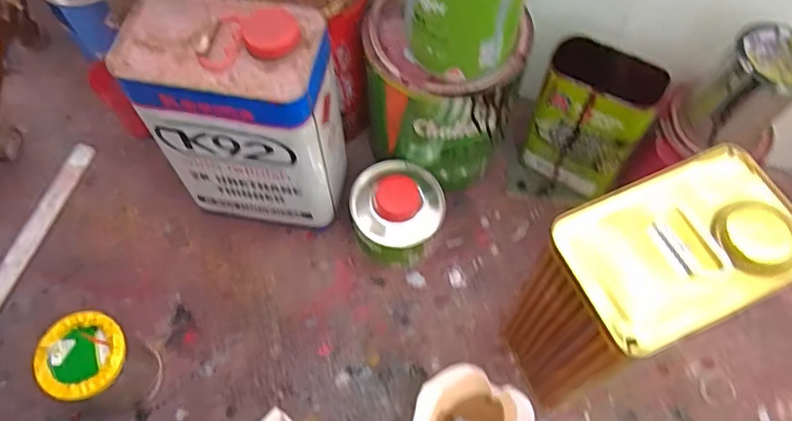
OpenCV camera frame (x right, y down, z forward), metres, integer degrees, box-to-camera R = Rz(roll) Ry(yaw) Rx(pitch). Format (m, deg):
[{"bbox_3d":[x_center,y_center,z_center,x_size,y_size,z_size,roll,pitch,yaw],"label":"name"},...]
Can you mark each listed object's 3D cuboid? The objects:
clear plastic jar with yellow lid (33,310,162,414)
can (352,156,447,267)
[{"bbox_3d":[-0.280,0.149,0.564,0.076,0.103,0.075,0,62,1],"label":"clear plastic jar with yellow lid"},{"bbox_3d":[-0.001,0.001,0.661,0.097,0.074,0.107,-13,63,-6],"label":"can"}]

